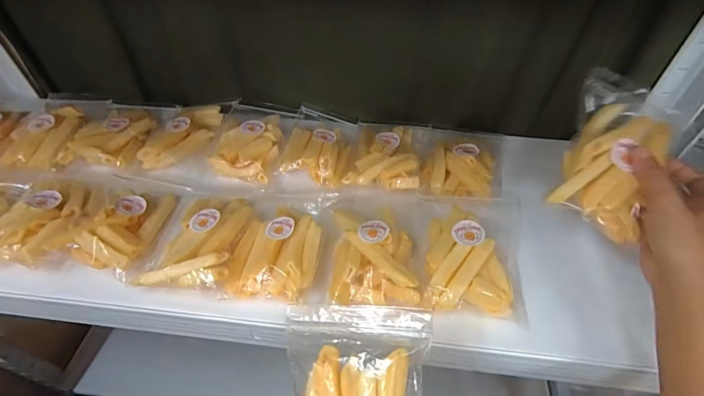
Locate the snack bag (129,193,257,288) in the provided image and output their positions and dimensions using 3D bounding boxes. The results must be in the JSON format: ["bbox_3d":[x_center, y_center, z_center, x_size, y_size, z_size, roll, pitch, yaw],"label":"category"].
[{"bbox_3d":[-0.148,0.038,0.364,0.083,0.036,0.121,5,48,3],"label":"snack bag"}]

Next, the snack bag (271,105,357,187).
[{"bbox_3d":[-0.039,-0.071,0.459,0.082,0.029,0.149,7,48,5],"label":"snack bag"}]

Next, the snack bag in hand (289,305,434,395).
[{"bbox_3d":[0.001,0.135,0.220,0.090,0.018,0.131,-4,70,17],"label":"snack bag in hand"}]

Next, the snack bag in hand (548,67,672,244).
[{"bbox_3d":[0.230,-0.041,0.321,0.078,0.023,0.145,15,75,12],"label":"snack bag in hand"}]

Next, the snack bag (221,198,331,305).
[{"bbox_3d":[-0.068,0.043,0.367,0.081,0.037,0.130,6,48,4],"label":"snack bag"}]

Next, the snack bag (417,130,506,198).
[{"bbox_3d":[0.137,-0.048,0.443,0.096,0.032,0.136,10,49,8],"label":"snack bag"}]

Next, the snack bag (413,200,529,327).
[{"bbox_3d":[0.116,0.047,0.357,0.103,0.039,0.139,9,48,7],"label":"snack bag"}]

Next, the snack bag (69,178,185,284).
[{"bbox_3d":[-0.234,0.019,0.372,0.077,0.039,0.130,3,48,2],"label":"snack bag"}]

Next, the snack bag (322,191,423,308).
[{"bbox_3d":[0.025,0.041,0.358,0.088,0.037,0.143,4,48,2],"label":"snack bag"}]

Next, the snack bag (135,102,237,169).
[{"bbox_3d":[-0.215,-0.086,0.466,0.087,0.026,0.120,7,48,5],"label":"snack bag"}]

